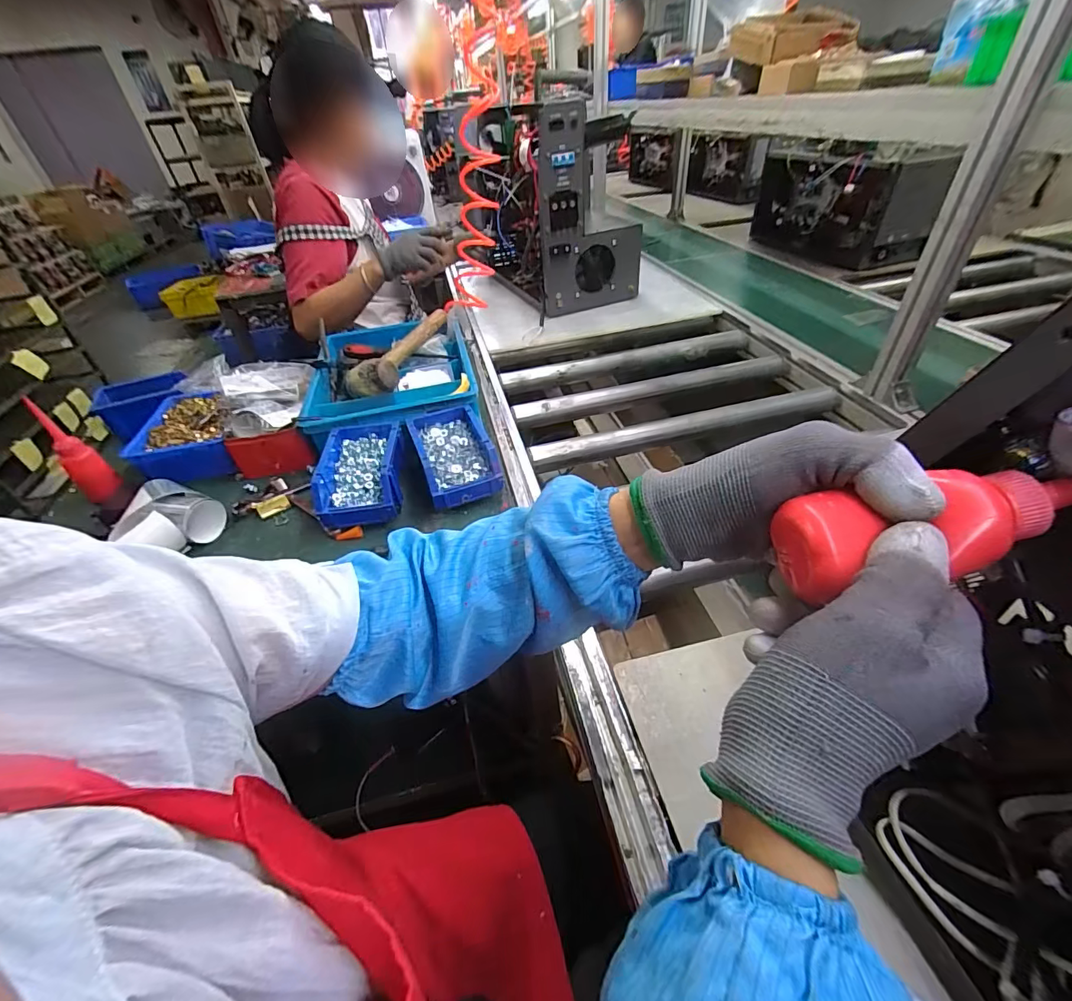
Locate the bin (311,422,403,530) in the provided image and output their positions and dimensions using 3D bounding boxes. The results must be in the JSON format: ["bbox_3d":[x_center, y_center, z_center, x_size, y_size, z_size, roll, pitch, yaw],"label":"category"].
[{"bbox_3d":[-0.249,-0.040,0.652,0.113,0.057,0.165,-10,42,-5],"label":"bin"}]

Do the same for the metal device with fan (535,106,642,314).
[{"bbox_3d":[0.138,-0.679,1.132,0.271,0.431,0.070,-14,42,-9],"label":"metal device with fan"}]

